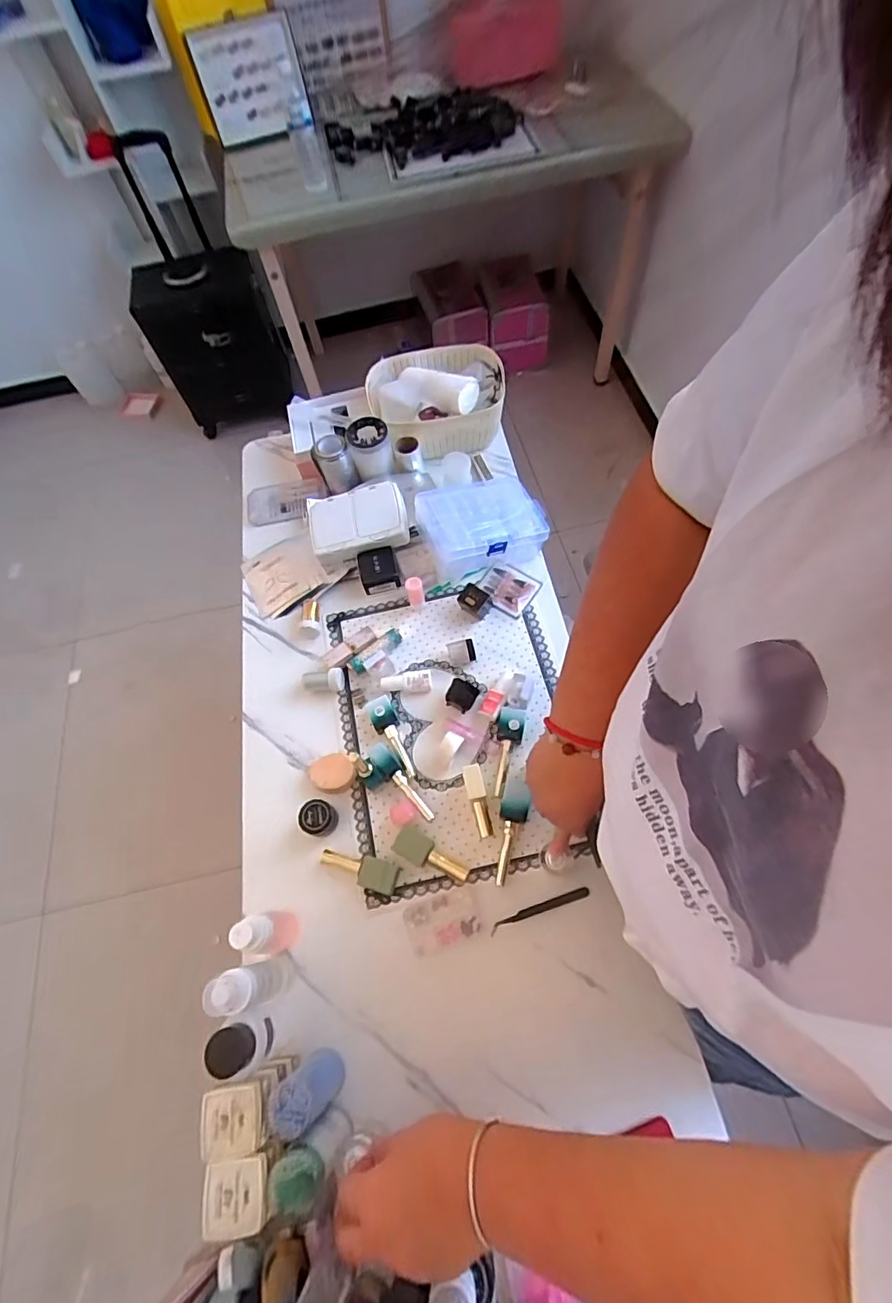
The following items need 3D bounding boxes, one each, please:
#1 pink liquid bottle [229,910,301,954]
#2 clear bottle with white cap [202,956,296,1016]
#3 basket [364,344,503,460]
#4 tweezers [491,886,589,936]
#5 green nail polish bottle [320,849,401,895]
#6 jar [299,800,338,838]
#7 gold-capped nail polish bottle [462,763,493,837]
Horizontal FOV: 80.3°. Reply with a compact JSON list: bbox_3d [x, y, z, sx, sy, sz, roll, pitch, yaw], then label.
[{"bbox_3d":[-0.181,0.286,0.539,0.032,0.111,0.038,19,67,14],"label":"pink liquid bottle"},{"bbox_3d":[-0.181,0.317,0.504,0.034,0.143,0.037,-12,64,0],"label":"clear bottle with white cap"},{"bbox_3d":[-0.014,-0.400,0.850,0.212,0.084,0.167,-11,64,-1],"label":"basket"},{"bbox_3d":[0.101,0.278,0.569,0.112,0.008,0.012,-19,64,-5],"label":"tweezers"},{"bbox_3d":[-0.098,0.244,0.595,0.093,0.019,0.031,16,66,12],"label":"green nail polish bottle"},{"bbox_3d":[-0.150,0.196,0.618,0.036,0.038,0.038,-2,64,4],"label":"jar"},{"bbox_3d":[0.037,0.172,0.610,0.022,0.024,0.079,-13,64,-2],"label":"gold-capped nail polish bottle"}]

